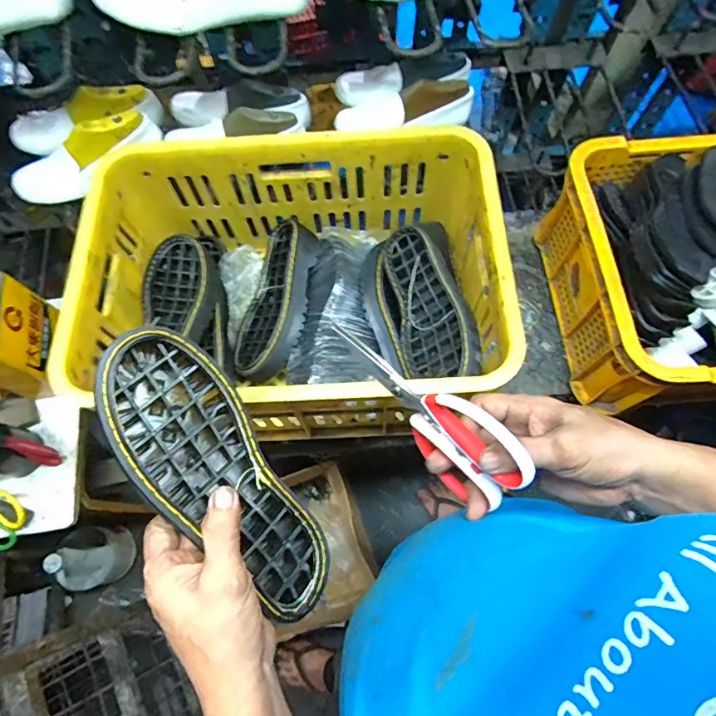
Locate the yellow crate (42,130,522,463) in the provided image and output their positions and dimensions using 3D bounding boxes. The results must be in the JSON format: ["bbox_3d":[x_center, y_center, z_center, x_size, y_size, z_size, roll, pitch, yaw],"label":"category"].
[{"bbox_3d":[-0.083,-0.099,0.650,0.505,0.227,0.368,0,71,0],"label":"yellow crate"}]

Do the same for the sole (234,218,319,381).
[{"bbox_3d":[-0.128,-0.092,0.733,0.102,0.048,0.252,3,77,30],"label":"sole"}]

